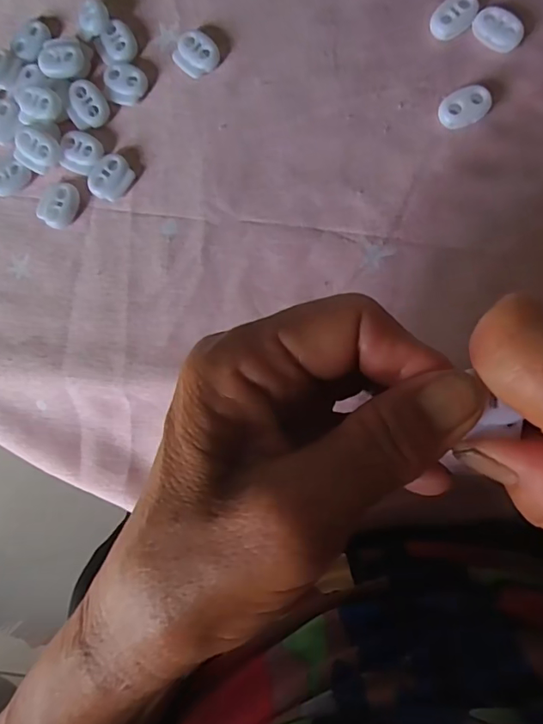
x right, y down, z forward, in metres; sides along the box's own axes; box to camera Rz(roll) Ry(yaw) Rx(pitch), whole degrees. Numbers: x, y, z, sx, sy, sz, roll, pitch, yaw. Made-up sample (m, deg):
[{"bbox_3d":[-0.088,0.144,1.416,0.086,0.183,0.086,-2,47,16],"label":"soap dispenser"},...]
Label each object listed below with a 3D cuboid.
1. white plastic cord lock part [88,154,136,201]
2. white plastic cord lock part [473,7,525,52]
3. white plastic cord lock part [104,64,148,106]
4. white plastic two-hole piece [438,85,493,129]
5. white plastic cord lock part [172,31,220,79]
[{"bbox_3d":[-0.078,-0.089,0.240,0.018,0.005,0.021,36,91,10],"label":"white plastic cord lock part"},{"bbox_3d":[0.100,-0.146,0.220,0.014,0.006,0.023,-45,80,2],"label":"white plastic cord lock part"},{"bbox_3d":[-0.072,-0.135,0.243,0.020,0.005,0.018,15,87,10],"label":"white plastic cord lock part"},{"bbox_3d":[0.085,-0.112,0.219,0.022,0.005,0.015,-14,83,7],"label":"white plastic two-hole piece"},{"bbox_3d":[-0.036,-0.147,0.240,0.020,0.006,0.019,39,91,10],"label":"white plastic cord lock part"}]

